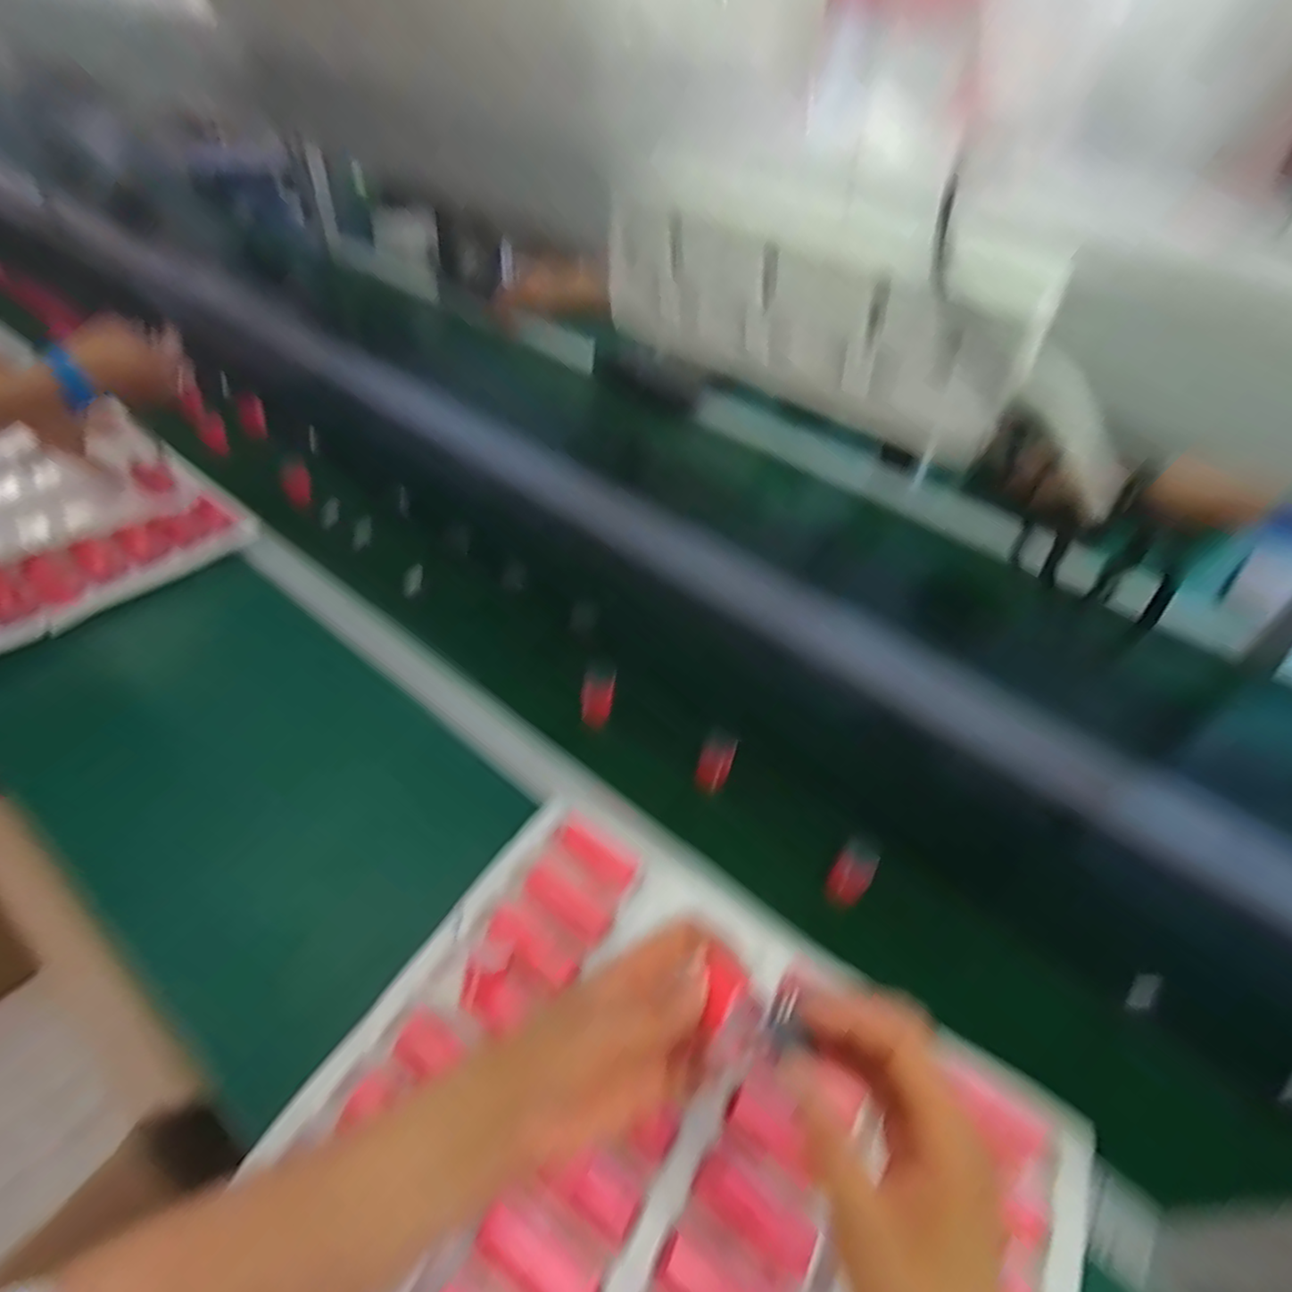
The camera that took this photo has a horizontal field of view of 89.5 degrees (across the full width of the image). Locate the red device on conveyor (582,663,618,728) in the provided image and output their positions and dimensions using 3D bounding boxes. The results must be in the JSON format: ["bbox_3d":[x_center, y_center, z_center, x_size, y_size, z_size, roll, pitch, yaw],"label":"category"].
[{"bbox_3d":[-0.049,0.051,0.678,0.031,0.065,0.014,11,8,7],"label":"red device on conveyor"}]

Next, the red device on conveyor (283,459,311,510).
[{"bbox_3d":[-0.476,-0.221,0.892,0.030,0.065,0.020,-4,9,-7],"label":"red device on conveyor"}]

